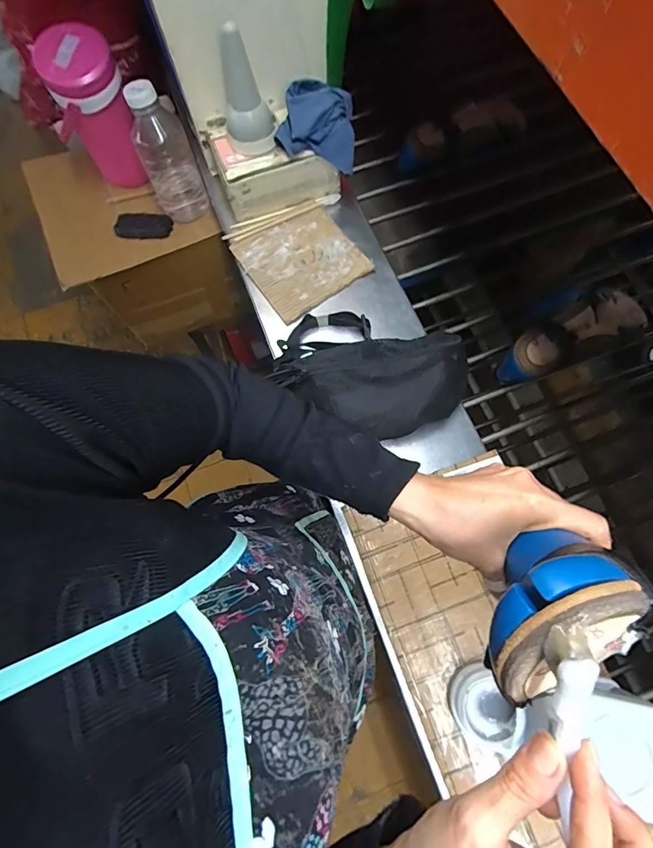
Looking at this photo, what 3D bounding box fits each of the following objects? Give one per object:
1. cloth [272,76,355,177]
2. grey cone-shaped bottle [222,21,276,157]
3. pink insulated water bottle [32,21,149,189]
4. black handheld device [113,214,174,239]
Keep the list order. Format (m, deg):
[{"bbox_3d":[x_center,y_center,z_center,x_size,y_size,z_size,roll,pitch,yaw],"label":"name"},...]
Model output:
[{"bbox_3d":[-0.016,-0.466,0.683,0.119,0.102,0.099,2,73,2],"label":"cloth"},{"bbox_3d":[-0.117,-0.465,0.605,0.073,0.144,0.058,-7,73,-1],"label":"grey cone-shaped bottle"},{"bbox_3d":[-0.426,-0.562,0.808,0.131,0.327,0.133,-41,100,-10],"label":"pink insulated water bottle"},{"bbox_3d":[-0.359,-0.387,0.833,0.112,0.024,0.057,-3,73,0],"label":"black handheld device"}]

